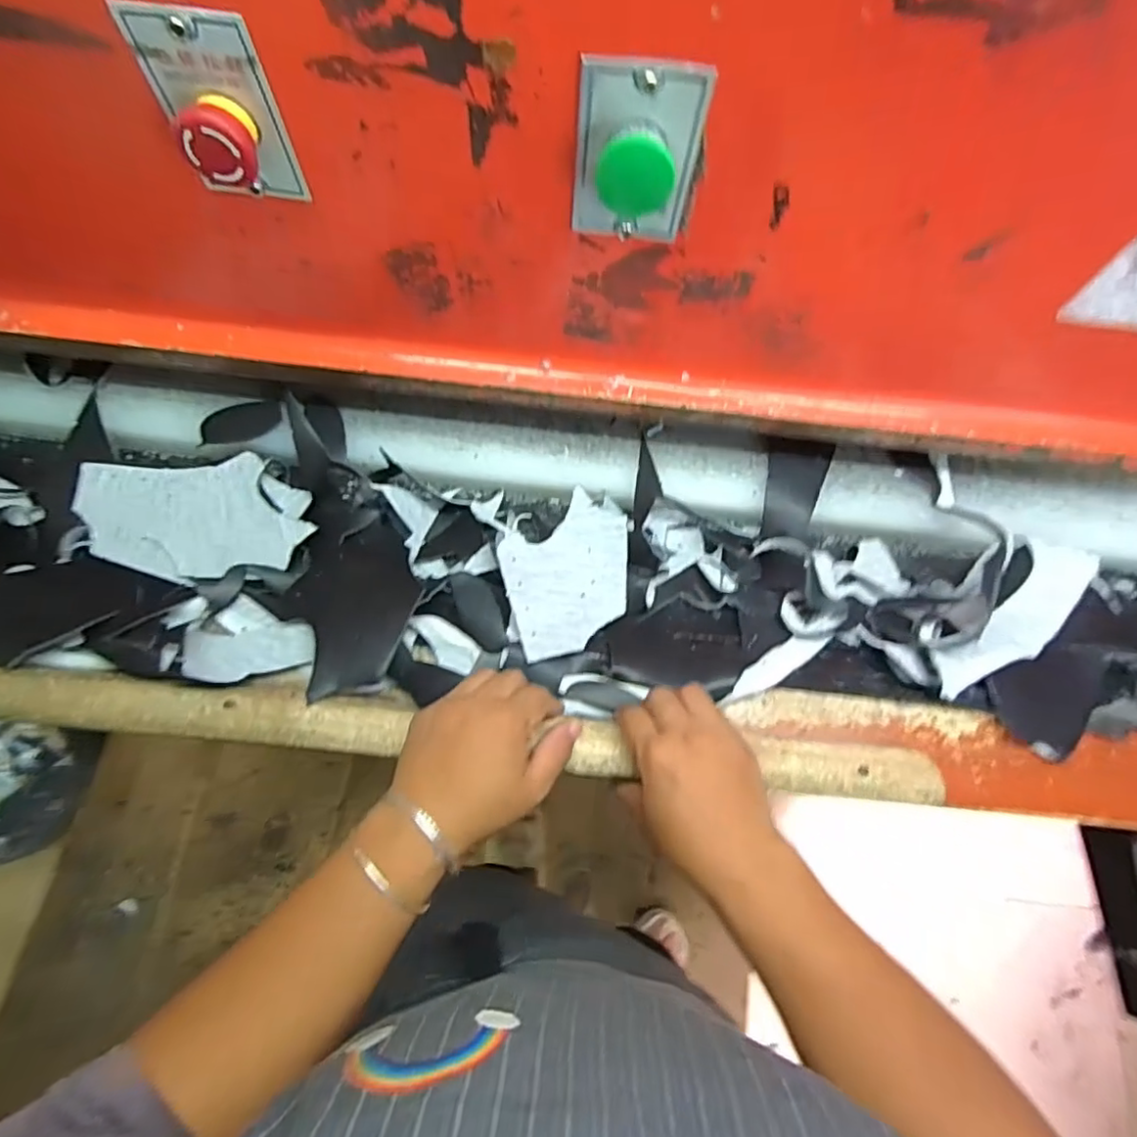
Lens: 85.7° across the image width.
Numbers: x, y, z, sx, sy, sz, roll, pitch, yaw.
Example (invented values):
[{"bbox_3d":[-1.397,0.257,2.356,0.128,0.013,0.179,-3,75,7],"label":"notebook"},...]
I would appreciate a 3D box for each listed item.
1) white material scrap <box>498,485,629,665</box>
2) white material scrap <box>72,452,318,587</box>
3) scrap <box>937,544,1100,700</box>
[{"bbox_3d":[0.002,0.005,0.490,0.103,0.016,0.123,-12,70,-10],"label":"white material scrap"},{"bbox_3d":[-0.303,-0.042,0.499,0.177,0.018,0.102,-3,69,-6],"label":"white material scrap"},{"bbox_3d":[0.362,0.041,0.497,0.194,0.020,0.054,-41,74,-16],"label":"scrap"}]

